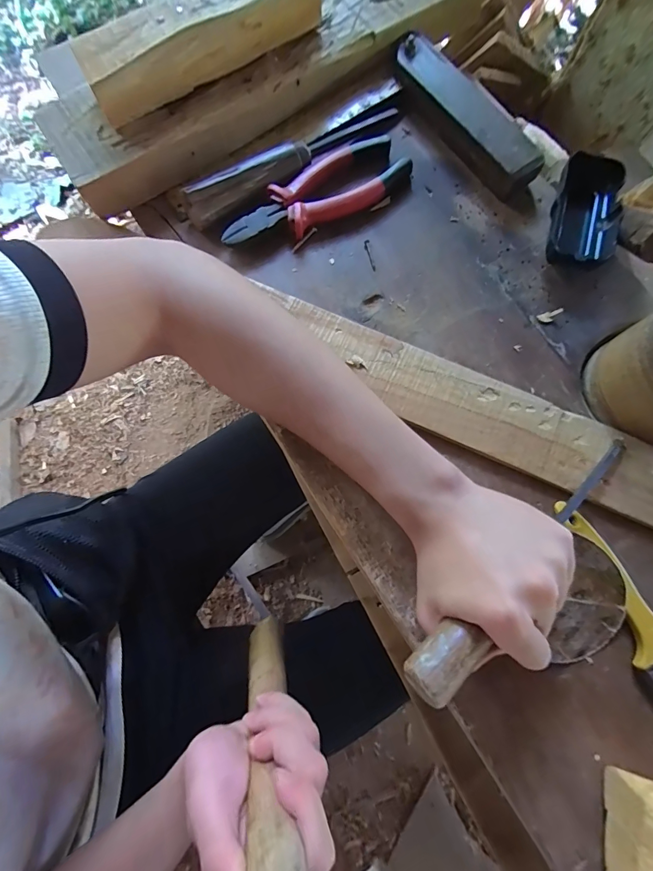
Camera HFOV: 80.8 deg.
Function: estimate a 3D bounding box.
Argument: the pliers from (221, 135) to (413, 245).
[{"bbox_3d":[-0.010,-0.221,0.353,0.185,0.018,0.064,-32,78,-8],"label":"pliers"}]

